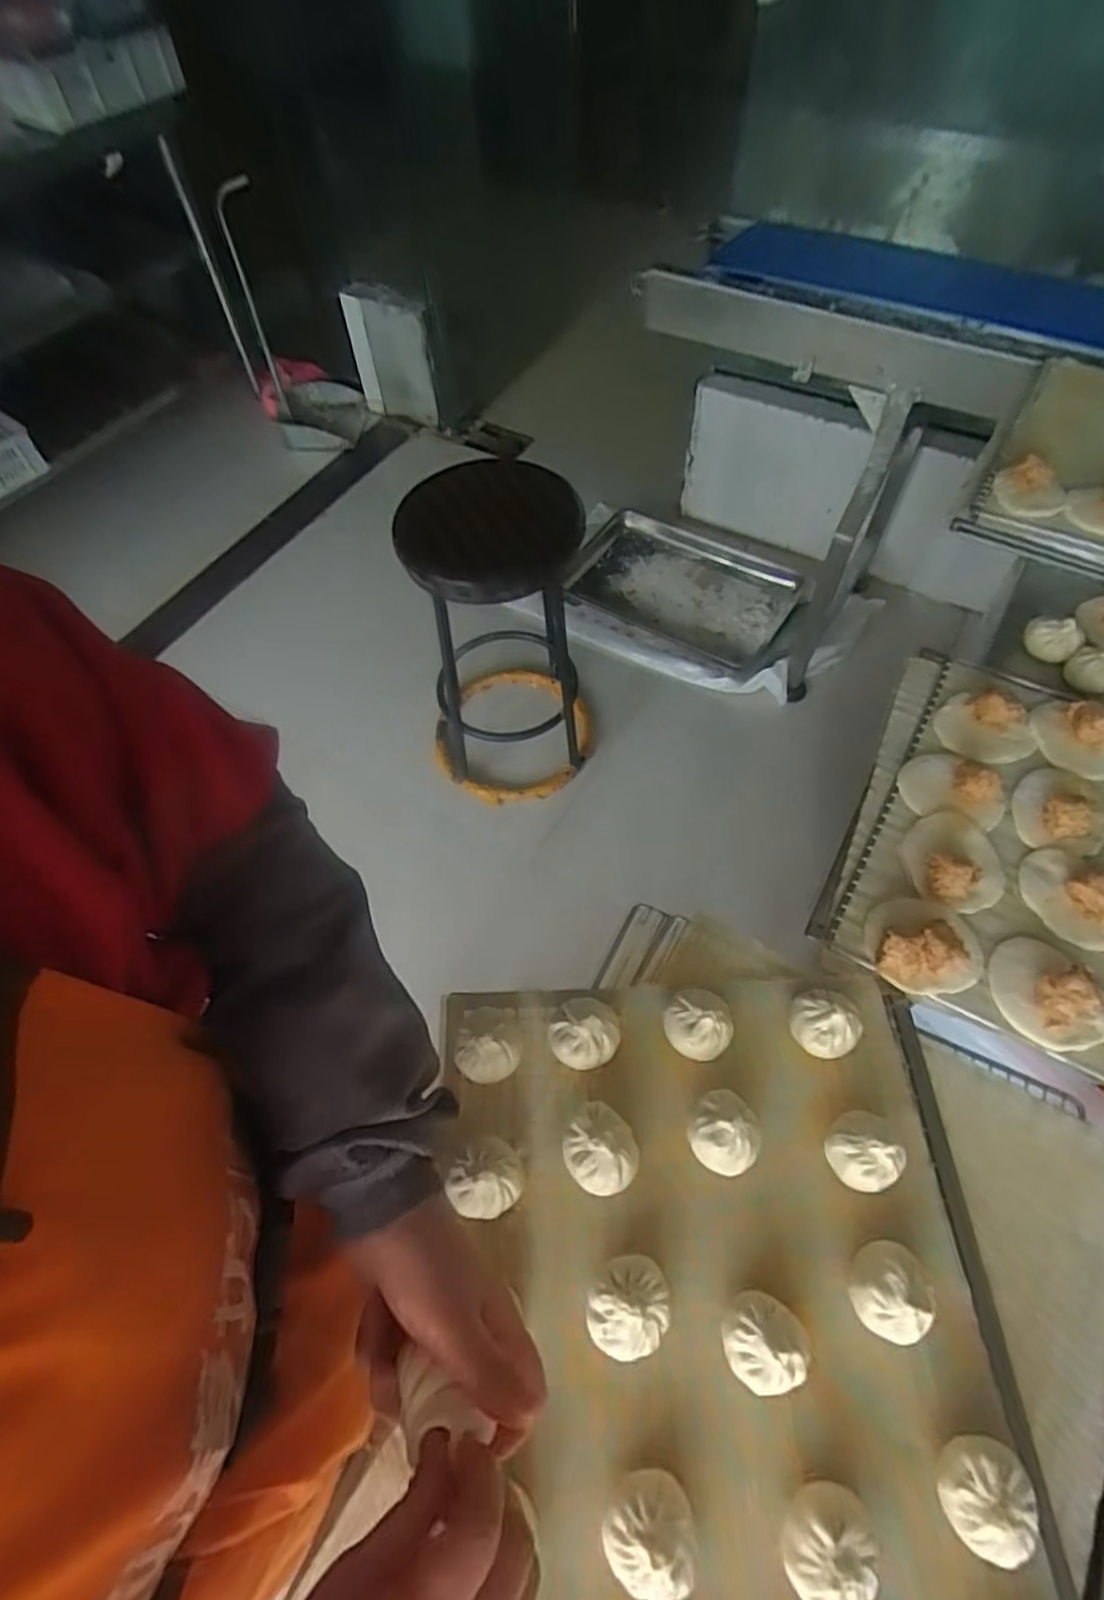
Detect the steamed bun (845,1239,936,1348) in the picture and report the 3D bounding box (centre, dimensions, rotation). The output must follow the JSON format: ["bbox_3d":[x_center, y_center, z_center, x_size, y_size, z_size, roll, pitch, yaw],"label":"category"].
[{"bbox_3d":[0.232,0.336,0.498,0.054,0.038,0.059,-10,60,-3],"label":"steamed bun"}]

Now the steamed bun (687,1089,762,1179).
[{"bbox_3d":[0.130,0.250,0.551,0.052,0.039,0.054,-1,60,3],"label":"steamed bun"}]

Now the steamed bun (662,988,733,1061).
[{"bbox_3d":[0.122,0.180,0.600,0.054,0.032,0.060,21,63,15],"label":"steamed bun"}]

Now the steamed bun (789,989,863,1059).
[{"bbox_3d":[0.221,0.183,0.596,0.053,0.040,0.048,-3,60,2],"label":"steamed bun"}]

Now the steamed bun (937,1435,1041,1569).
[{"bbox_3d":[0.264,0.424,0.445,0.051,0.034,0.056,-1,60,3],"label":"steamed bun"}]

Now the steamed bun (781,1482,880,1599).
[{"bbox_3d":[0.163,0.444,0.436,0.052,0.044,0.051,-1,60,3],"label":"steamed bun"}]

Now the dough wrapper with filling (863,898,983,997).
[{"bbox_3d":[0.323,0.124,0.627,0.091,0.036,0.085,-1,60,3],"label":"dough wrapper with filling"}]

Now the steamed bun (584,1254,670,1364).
[{"bbox_3d":[0.052,0.348,0.503,0.054,0.040,0.056,-1,60,3],"label":"steamed bun"}]

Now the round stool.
[{"bbox_3d":[-0.099,-0.289,1.476,0.331,0.633,0.317,-1,58,2],"label":"round stool"}]

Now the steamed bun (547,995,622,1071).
[{"bbox_3d":[0.027,0.189,0.597,0.055,0.033,0.056,-1,60,3],"label":"steamed bun"}]

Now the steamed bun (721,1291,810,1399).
[{"bbox_3d":[0.141,0.360,0.486,0.051,0.052,0.051,-1,58,2],"label":"steamed bun"}]

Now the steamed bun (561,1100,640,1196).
[{"bbox_3d":[0.036,0.264,0.549,0.053,0.045,0.058,-1,58,2],"label":"steamed bun"}]

